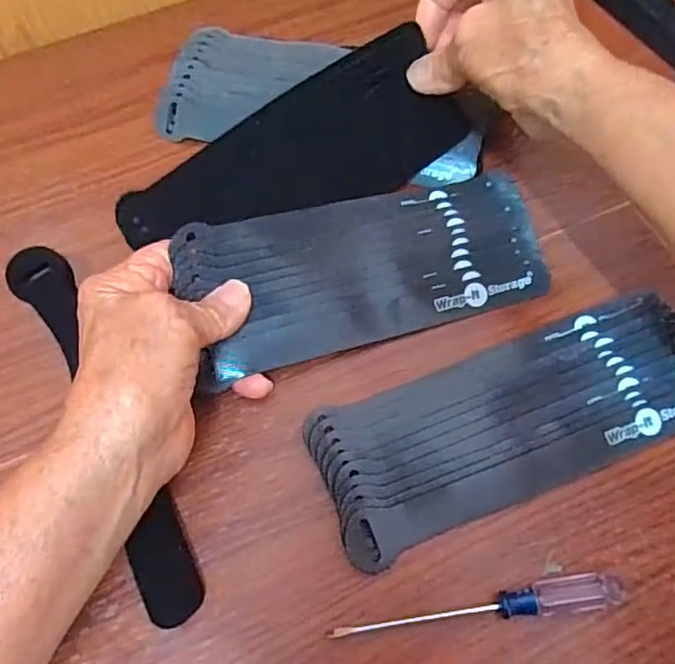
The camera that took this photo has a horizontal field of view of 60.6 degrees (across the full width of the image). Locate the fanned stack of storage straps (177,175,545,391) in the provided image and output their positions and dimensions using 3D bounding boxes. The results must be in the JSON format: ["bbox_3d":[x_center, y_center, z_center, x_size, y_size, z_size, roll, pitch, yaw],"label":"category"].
[{"bbox_3d":[0.019,-0.035,0.309,0.195,0.024,0.079,-15,83,-12],"label":"fanned stack of storage straps"}]

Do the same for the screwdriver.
[{"bbox_3d":[0.062,0.119,0.253,0.129,0.014,0.015,-6,66,-1],"label":"screwdriver"}]

